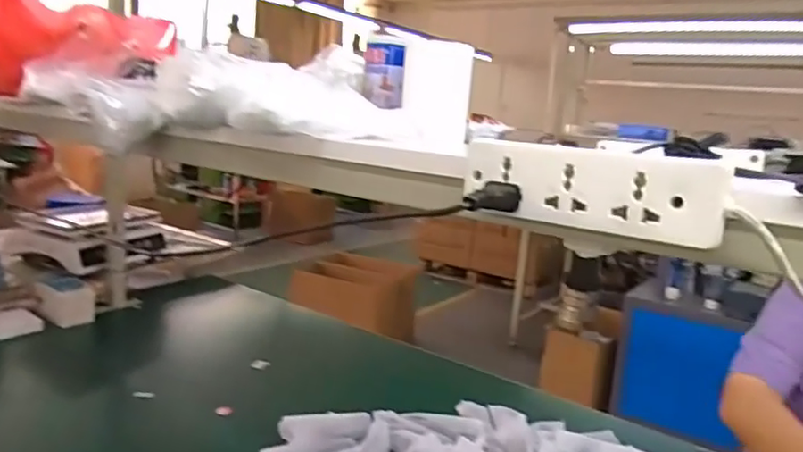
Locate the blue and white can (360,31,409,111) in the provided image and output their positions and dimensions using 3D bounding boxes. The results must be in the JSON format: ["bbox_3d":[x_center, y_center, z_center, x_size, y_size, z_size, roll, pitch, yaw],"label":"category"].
[{"bbox_3d":[-0.022,-0.195,0.748,0.050,0.088,0.049,3,10,-6],"label":"blue and white can"}]

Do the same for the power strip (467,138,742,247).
[{"bbox_3d":[0.119,-0.025,0.387,0.169,0.052,0.024,12,13,38],"label":"power strip"}]

